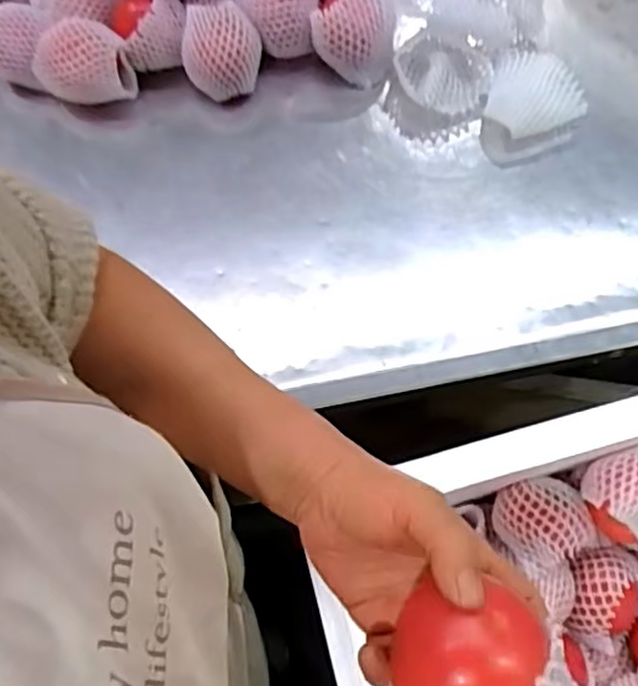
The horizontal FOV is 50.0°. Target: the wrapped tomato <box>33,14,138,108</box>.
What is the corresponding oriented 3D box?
[{"bbox_3d":[-0.219,-0.262,0.635,0.087,0.050,0.061,12,70,5],"label":"wrapped tomato"}]

